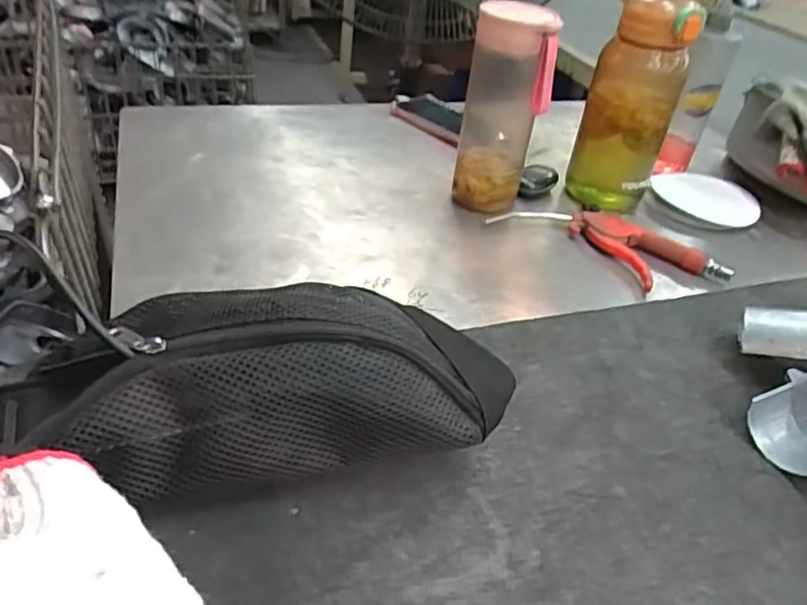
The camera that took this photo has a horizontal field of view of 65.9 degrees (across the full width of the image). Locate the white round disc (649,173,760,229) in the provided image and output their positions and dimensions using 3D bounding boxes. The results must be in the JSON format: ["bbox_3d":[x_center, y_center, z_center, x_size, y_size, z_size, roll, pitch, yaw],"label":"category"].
[{"bbox_3d":[0.344,-0.123,0.717,0.115,0.016,0.115,15,38,10],"label":"white round disc"}]

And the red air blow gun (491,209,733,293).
[{"bbox_3d":[0.196,-0.059,0.601,0.220,0.019,0.085,24,41,22],"label":"red air blow gun"}]

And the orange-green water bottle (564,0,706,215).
[{"bbox_3d":[0.224,-0.211,0.637,0.105,0.216,0.076,21,40,18],"label":"orange-green water bottle"}]

